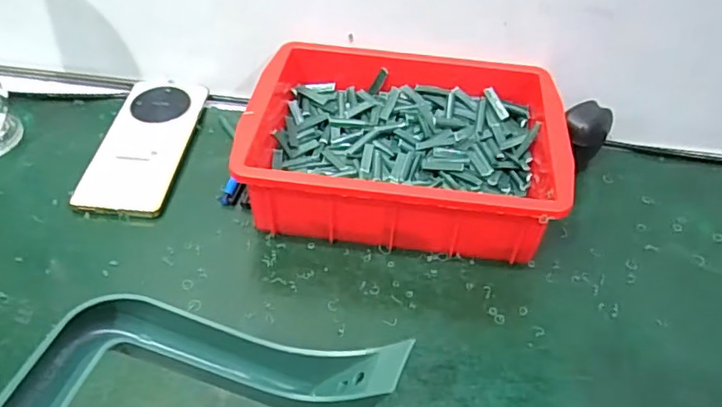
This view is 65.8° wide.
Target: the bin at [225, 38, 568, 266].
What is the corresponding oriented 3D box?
[{"bbox_3d":[0.035,-0.052,0.476,0.245,0.074,0.189,8,47,5],"label":"bin"}]

